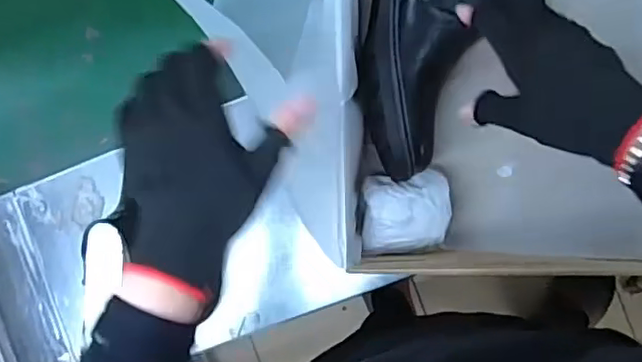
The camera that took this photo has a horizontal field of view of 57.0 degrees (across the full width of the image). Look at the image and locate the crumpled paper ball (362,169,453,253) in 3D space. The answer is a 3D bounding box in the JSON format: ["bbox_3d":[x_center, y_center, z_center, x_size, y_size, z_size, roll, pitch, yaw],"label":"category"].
[{"bbox_3d":[0.076,0.028,0.522,0.074,0.049,0.069,0,90,8],"label":"crumpled paper ball"}]

